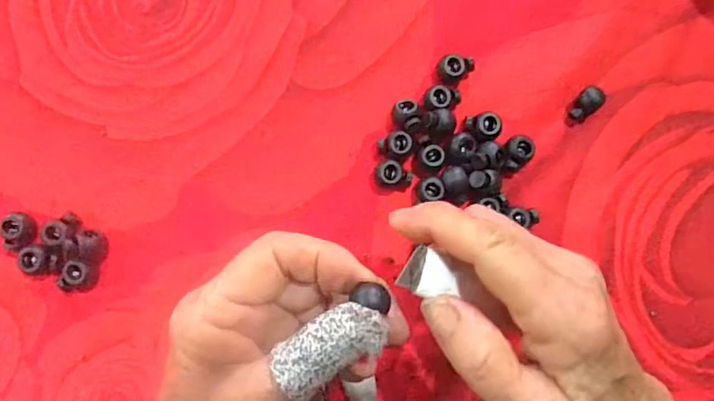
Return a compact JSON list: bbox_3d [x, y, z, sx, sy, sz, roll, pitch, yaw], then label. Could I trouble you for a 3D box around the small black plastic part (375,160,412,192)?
[{"bbox_3d":[0.019,-0.012,0.261,0.019,0.012,0.014,11,86,-3],"label":"small black plastic part"}]

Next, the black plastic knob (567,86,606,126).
[{"bbox_3d":[0.122,-0.051,0.269,0.019,0.012,0.013,-43,90,-5],"label":"black plastic knob"}]

